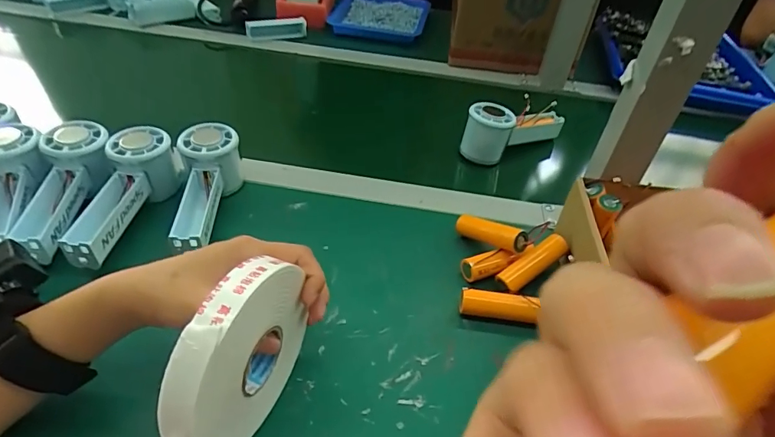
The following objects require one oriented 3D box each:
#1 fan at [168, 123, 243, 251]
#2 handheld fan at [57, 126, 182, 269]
[{"bbox_3d":[-0.173,-0.029,0.437,0.059,0.063,0.137,-7,42,-13],"label":"fan"},{"bbox_3d":[-0.246,-0.023,0.422,0.055,0.057,0.144,2,41,-4],"label":"handheld fan"}]

